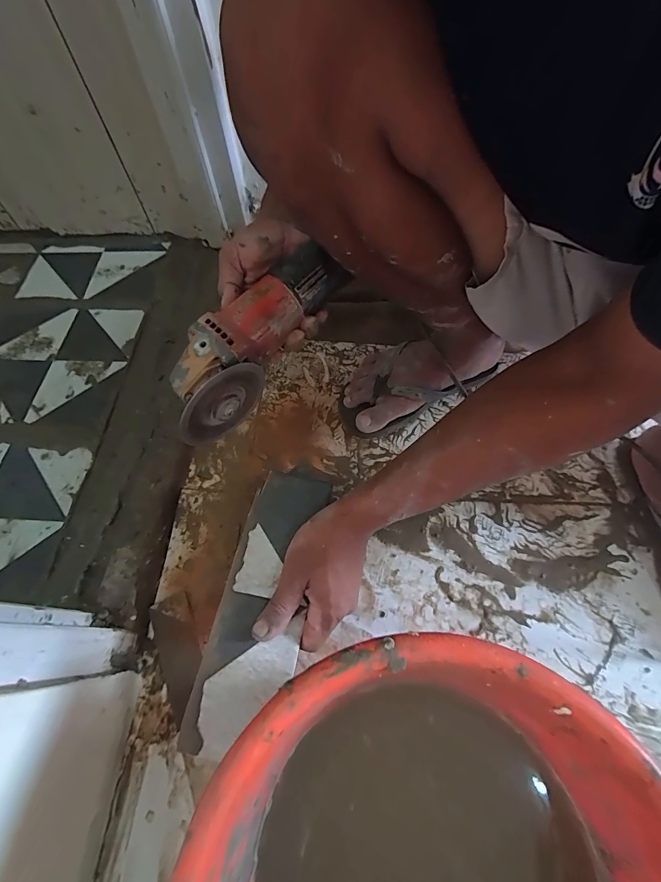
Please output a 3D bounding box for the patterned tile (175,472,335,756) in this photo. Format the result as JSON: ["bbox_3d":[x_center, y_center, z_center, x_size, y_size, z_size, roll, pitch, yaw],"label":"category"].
[{"bbox_3d":[-0.061,0.145,0.355,0.075,0.011,0.241,12,66,7],"label":"patterned tile"}]

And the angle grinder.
[{"bbox_3d":[-0.079,-0.103,0.383,0.077,0.075,0.229,32,80,16],"label":"angle grinder"}]

